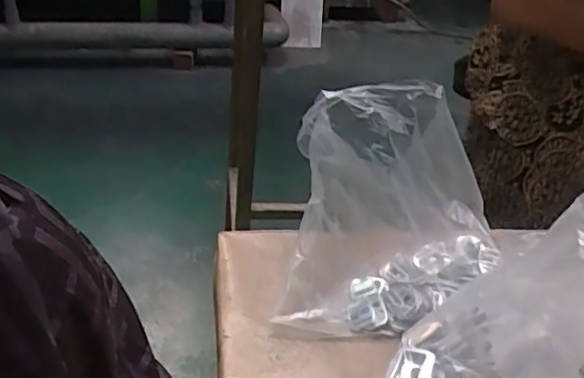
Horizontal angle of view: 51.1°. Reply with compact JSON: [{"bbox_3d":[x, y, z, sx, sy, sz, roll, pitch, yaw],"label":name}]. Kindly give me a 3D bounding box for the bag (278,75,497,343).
[{"bbox_3d":[0.108,0.019,0.609,0.214,0.207,0.147,3,35,-6],"label":"bag"}]

